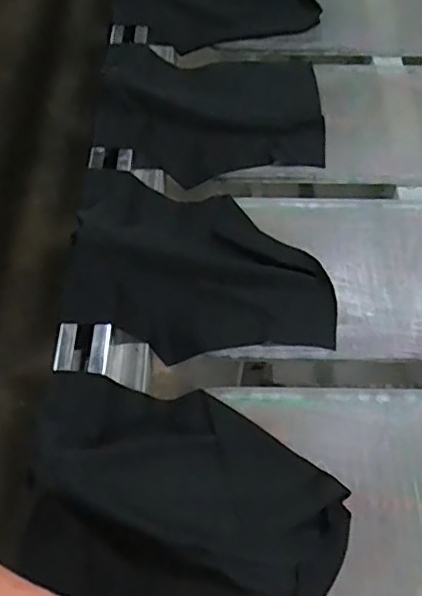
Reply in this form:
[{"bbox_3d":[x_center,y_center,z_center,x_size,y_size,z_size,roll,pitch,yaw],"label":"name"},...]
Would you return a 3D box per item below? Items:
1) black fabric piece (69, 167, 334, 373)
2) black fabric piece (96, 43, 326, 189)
[{"bbox_3d":[-0.010,-0.033,0.580,0.272,0.046,0.183,11,59,6],"label":"black fabric piece"},{"bbox_3d":[0.001,-0.226,0.680,0.252,0.032,0.187,-2,58,-2],"label":"black fabric piece"}]

